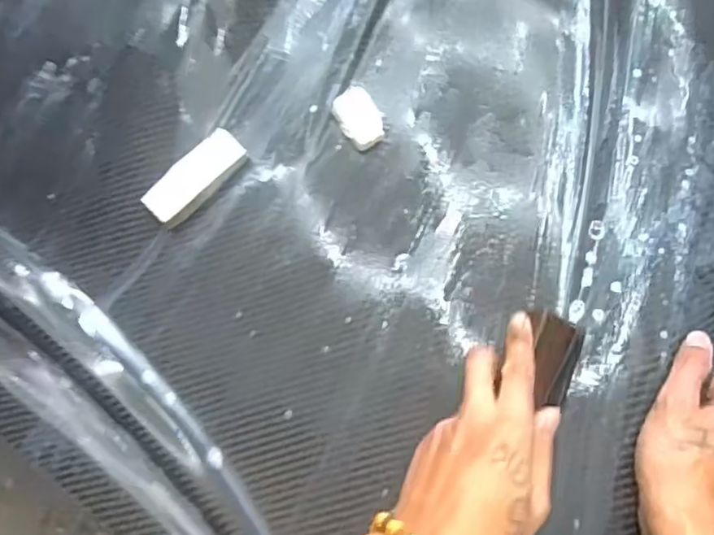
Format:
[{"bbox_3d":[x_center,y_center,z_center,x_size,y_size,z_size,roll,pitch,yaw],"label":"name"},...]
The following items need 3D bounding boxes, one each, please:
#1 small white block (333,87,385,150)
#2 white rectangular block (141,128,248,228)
[{"bbox_3d":[0.003,-0.122,0.518,0.034,0.012,0.052,-26,68,-9],"label":"small white block"},{"bbox_3d":[-0.132,-0.074,0.518,0.088,0.018,0.035,-43,69,-3],"label":"white rectangular block"}]

